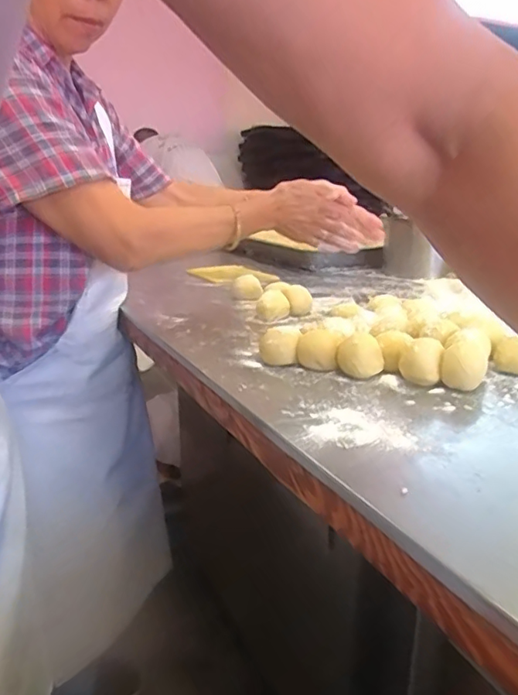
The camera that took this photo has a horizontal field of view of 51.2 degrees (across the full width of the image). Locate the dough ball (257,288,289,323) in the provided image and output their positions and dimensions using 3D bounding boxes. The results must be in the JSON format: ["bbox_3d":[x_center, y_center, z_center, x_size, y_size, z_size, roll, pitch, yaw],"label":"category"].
[{"bbox_3d":[0.016,-0.051,0.675,0.030,0.039,0.032,17,24,39],"label":"dough ball"}]

